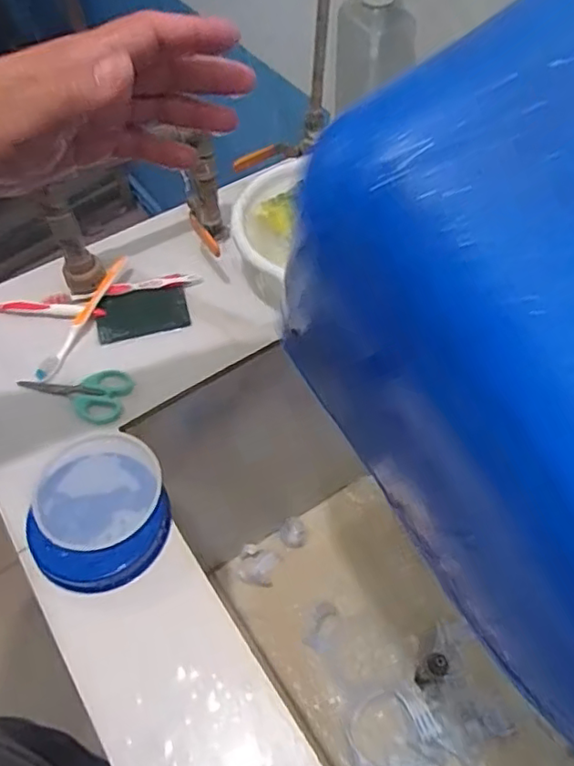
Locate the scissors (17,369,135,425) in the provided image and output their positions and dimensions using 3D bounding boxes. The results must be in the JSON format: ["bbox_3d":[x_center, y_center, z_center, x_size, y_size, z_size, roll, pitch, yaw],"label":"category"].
[{"bbox_3d":[-0.224,0.008,0.621,0.119,0.008,0.060,9,55,7],"label":"scissors"}]

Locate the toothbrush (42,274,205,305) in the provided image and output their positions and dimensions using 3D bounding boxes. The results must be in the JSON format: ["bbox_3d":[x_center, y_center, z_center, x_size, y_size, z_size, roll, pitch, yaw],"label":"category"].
[{"bbox_3d":[-0.188,-0.108,0.690,0.176,0.017,0.019,-13,55,-8],"label":"toothbrush"}]

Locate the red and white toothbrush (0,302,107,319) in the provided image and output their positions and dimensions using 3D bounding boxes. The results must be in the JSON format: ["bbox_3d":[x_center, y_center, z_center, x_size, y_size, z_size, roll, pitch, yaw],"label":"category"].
[{"bbox_3d":[-0.305,-0.087,0.683,0.192,0.011,0.016,5,55,4],"label":"red and white toothbrush"}]

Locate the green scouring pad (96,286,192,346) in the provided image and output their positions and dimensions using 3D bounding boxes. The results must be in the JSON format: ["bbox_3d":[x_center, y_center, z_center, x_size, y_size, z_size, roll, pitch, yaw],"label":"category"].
[{"bbox_3d":[-0.165,-0.080,0.679,0.101,0.012,0.062,-14,55,-9],"label":"green scouring pad"}]

